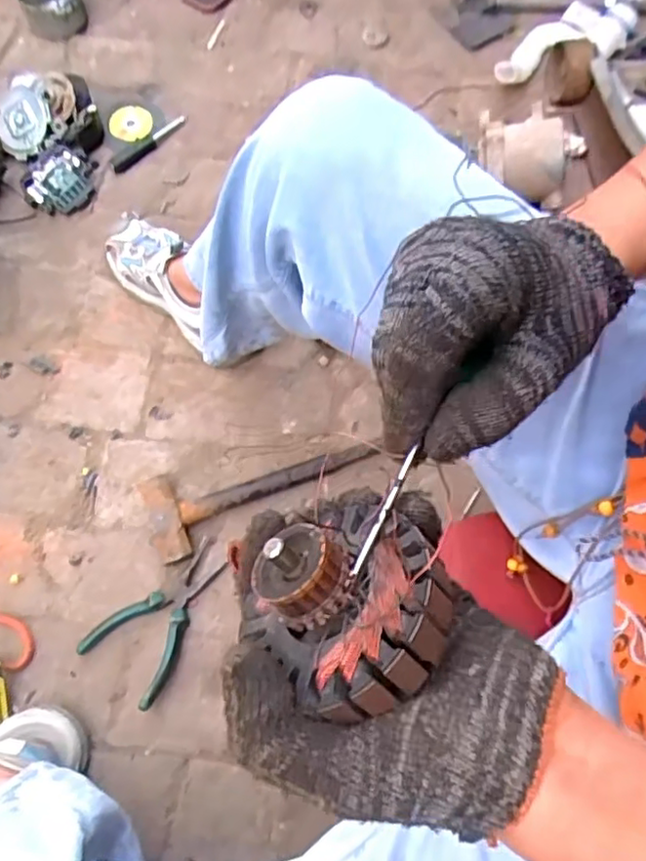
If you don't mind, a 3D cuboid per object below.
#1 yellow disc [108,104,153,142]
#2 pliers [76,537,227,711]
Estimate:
[{"bbox_3d":[-0.307,-0.489,1.028,0.066,0.055,0.011,-18,59,5],"label":"yellow disc"},{"bbox_3d":[-0.173,0.207,0.724,0.104,0.025,0.173,38,70,13],"label":"pliers"}]

